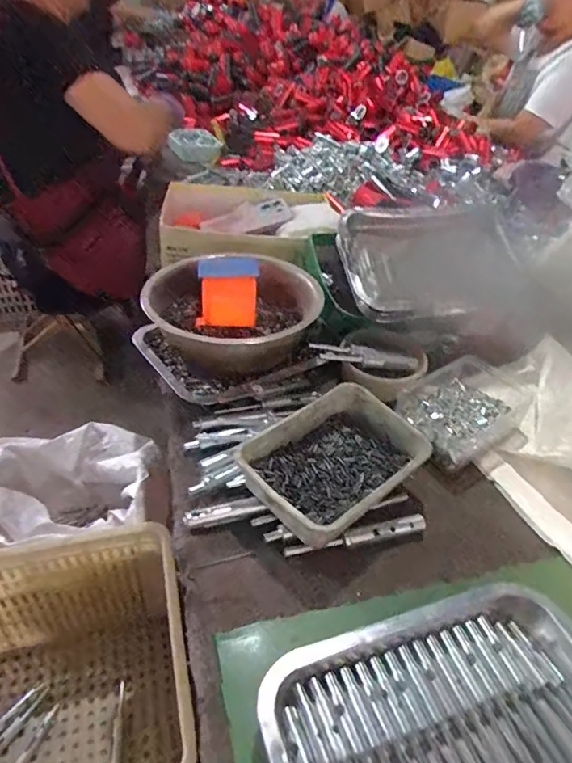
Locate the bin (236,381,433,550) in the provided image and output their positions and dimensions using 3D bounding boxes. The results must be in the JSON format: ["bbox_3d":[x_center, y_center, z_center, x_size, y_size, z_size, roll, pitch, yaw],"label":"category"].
[{"bbox_3d":[0.048,0.083,0.499,0.185,0.056,0.132,-25,49,-32],"label":"bin"}]

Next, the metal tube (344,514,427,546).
[{"bbox_3d":[0.096,0.145,0.473,0.083,0.012,0.015,-6,41,-14],"label":"metal tube"}]

